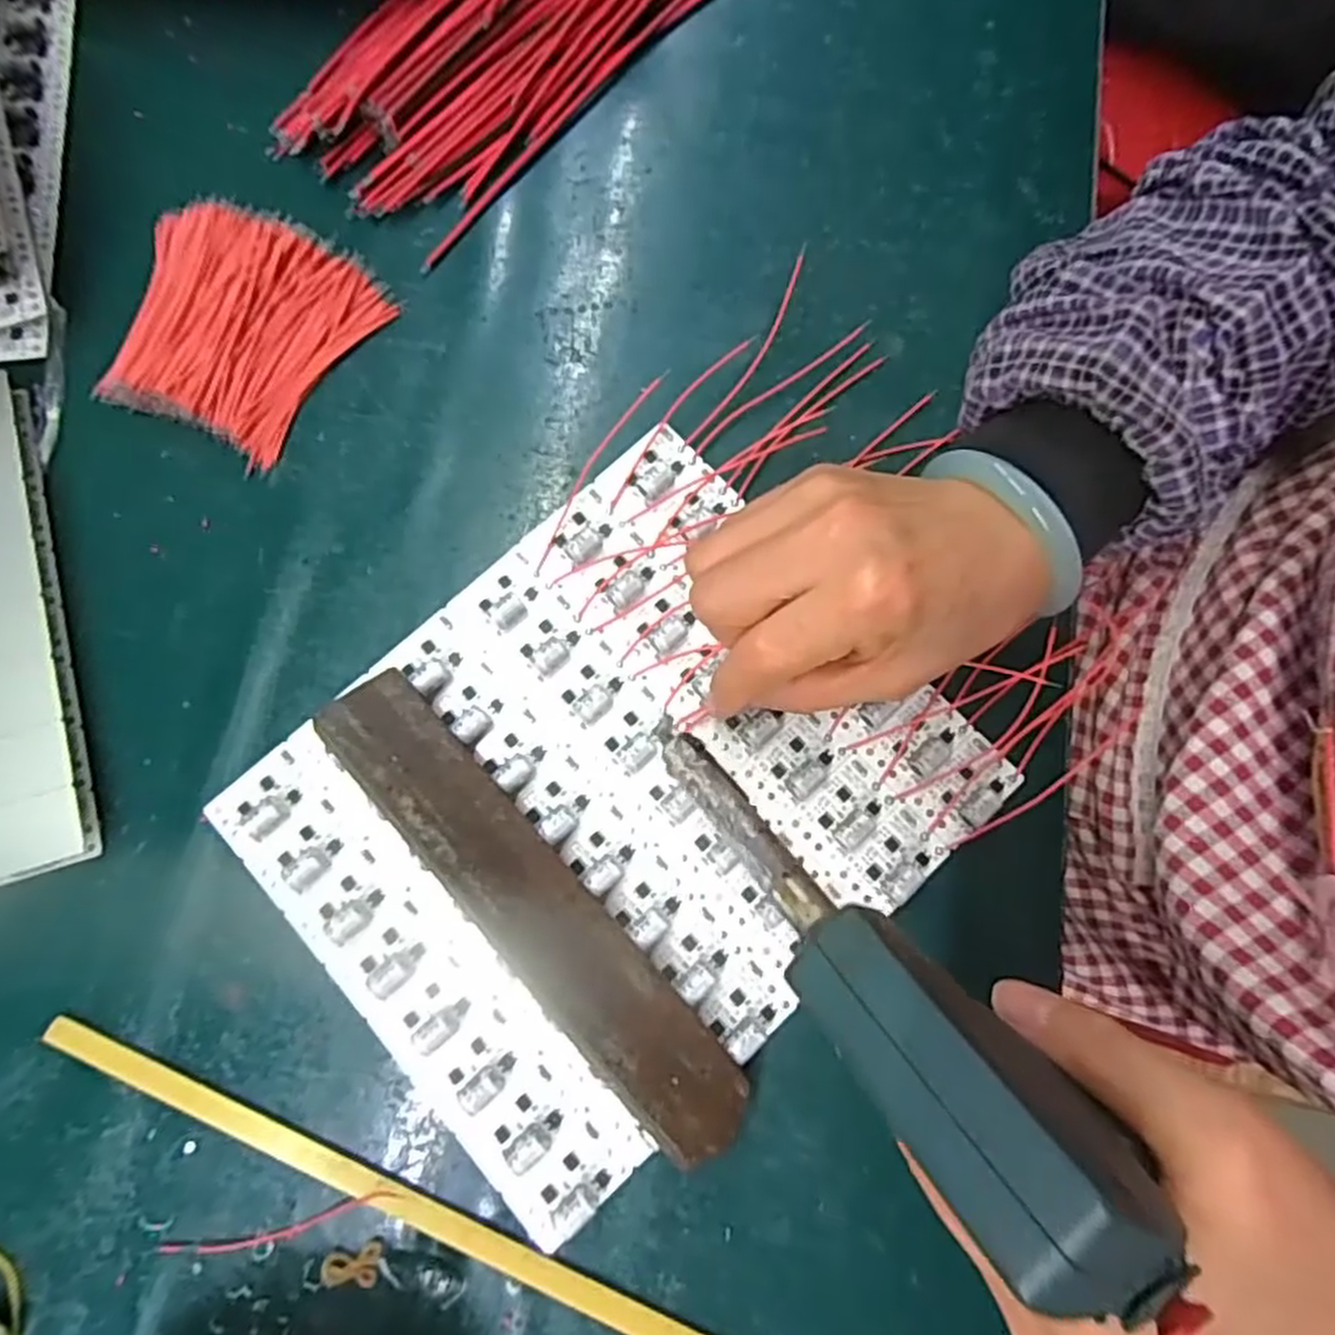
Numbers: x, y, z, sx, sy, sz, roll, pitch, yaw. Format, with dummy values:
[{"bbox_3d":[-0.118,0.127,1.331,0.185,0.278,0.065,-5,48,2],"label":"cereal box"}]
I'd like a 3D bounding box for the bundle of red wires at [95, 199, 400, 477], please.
[{"bbox_3d":[-0.192,-0.151,0.339,0.107,0.011,0.102,28,80,5],"label":"bundle of red wires"}]

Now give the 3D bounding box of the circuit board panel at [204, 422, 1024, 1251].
[{"bbox_3d":[-0.023,0.048,0.295,0.234,0.015,0.200,-42,82,-8],"label":"circuit board panel"}]

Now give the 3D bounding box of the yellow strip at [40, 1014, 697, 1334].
[{"bbox_3d":[-0.078,0.193,0.268,0.309,0.006,0.013,23,80,4],"label":"yellow strip"}]

